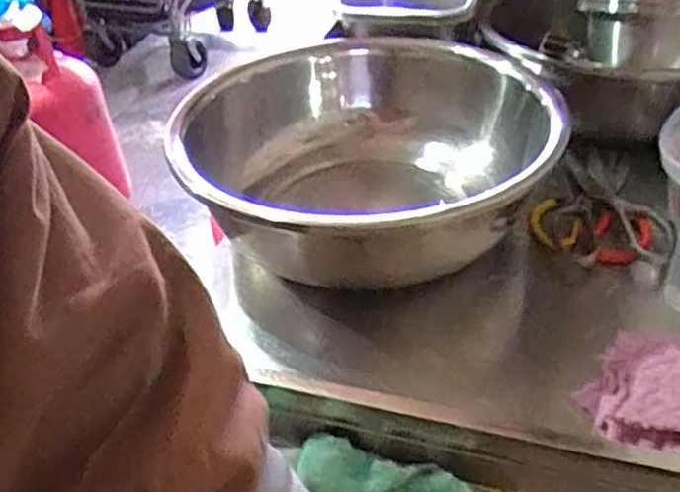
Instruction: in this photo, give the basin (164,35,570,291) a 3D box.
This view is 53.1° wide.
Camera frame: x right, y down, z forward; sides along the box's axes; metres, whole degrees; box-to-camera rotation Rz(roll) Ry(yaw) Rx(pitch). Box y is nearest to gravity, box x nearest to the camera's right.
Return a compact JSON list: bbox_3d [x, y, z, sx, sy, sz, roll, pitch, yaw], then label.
[{"bbox_3d":[0.034,-0.091,0.755,0.370,0.152,0.414,10,40,20],"label":"basin"}]

